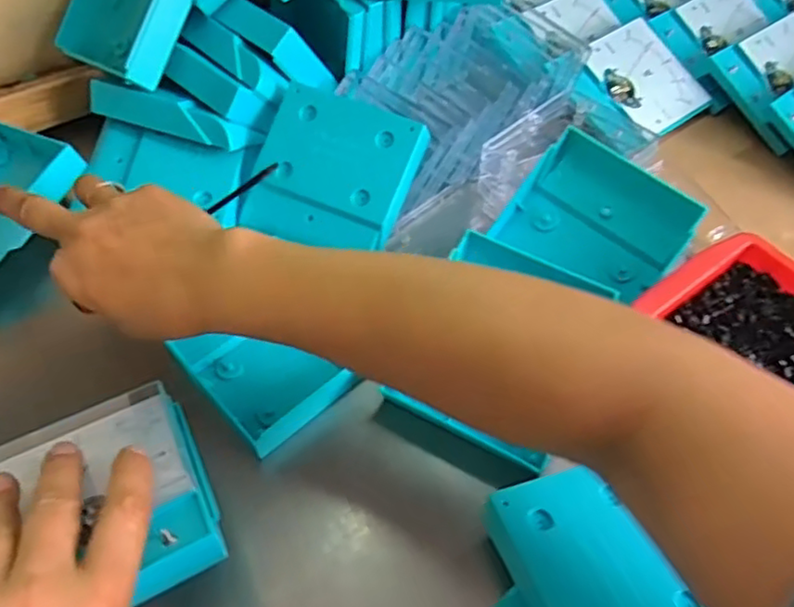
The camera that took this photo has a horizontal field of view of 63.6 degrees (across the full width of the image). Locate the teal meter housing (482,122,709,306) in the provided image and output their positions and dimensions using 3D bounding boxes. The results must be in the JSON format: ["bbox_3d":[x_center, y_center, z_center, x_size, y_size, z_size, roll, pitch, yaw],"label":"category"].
[{"bbox_3d":[0.124,-0.050,0.407,0.101,0.022,0.089,34,107,16],"label":"teal meter housing"}]

